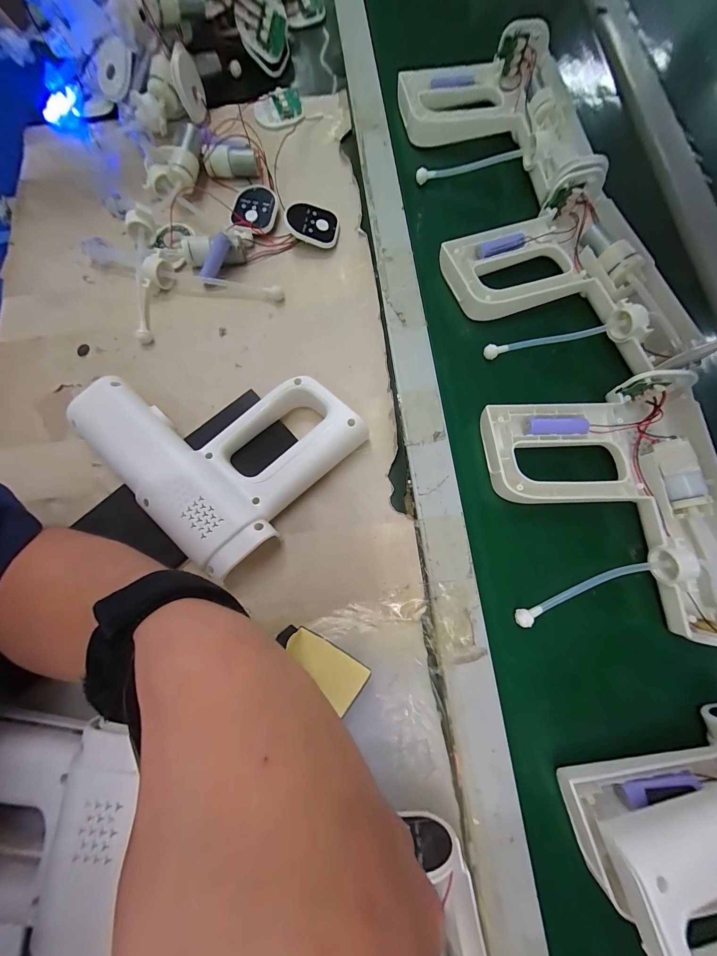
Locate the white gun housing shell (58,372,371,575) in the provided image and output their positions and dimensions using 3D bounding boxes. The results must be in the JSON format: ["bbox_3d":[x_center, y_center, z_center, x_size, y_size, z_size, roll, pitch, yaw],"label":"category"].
[{"bbox_3d":[-0.126,-0.039,0.298,0.205,0.043,0.169,36,79,9],"label":"white gun housing shell"}]

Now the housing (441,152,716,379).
[{"bbox_3d":[0.208,-0.179,0.317,0.178,0.044,0.215,-27,77,-6],"label":"housing"}]

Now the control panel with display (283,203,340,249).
[{"bbox_3d":[-0.051,-0.277,0.368,0.060,0.013,0.038,6,89,-12],"label":"control panel with display"}]

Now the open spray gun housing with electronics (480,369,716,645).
[{"bbox_3d":[0.213,0.027,0.278,0.180,0.043,0.206,-8,76,-1],"label":"open spray gun housing with electronics"}]

